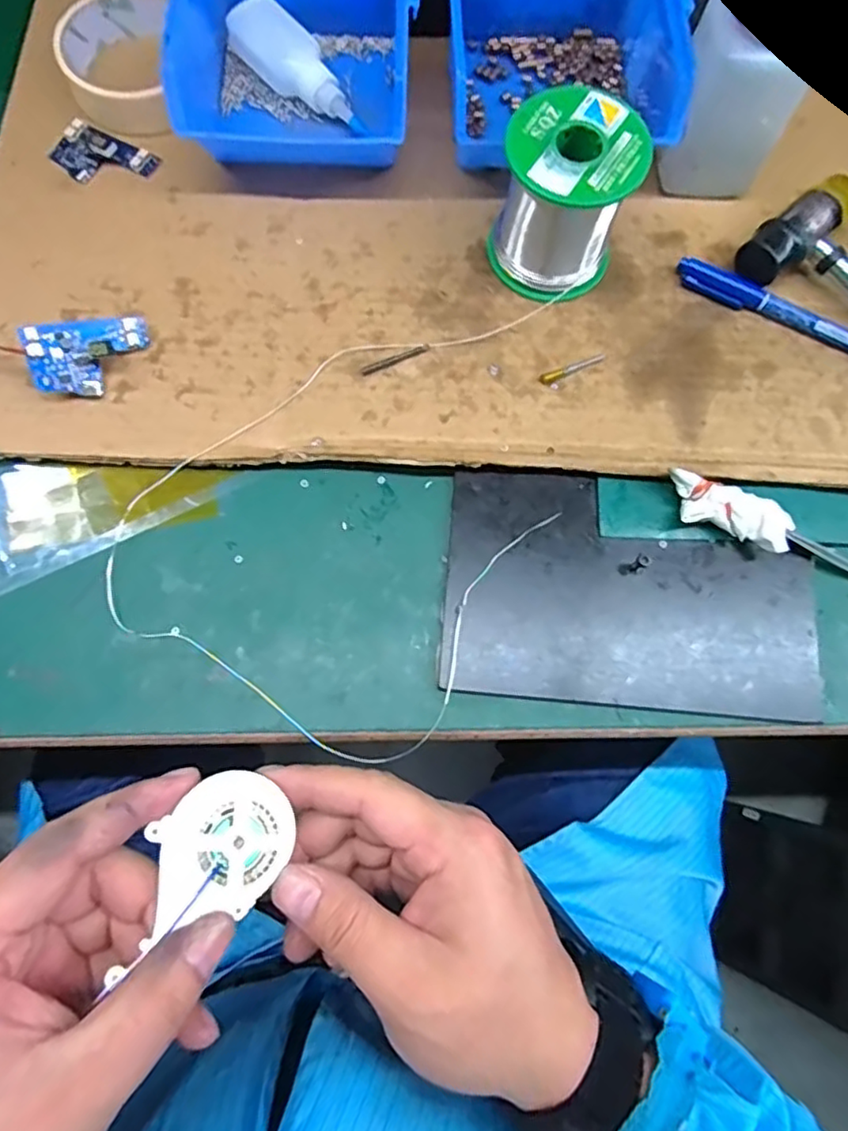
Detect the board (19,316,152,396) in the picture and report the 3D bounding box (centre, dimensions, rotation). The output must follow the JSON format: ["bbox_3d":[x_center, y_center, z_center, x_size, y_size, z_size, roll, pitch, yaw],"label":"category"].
[{"bbox_3d":[-0.171,-0.108,0.326,0.059,0.009,0.035,-20,109,-29],"label":"board"}]

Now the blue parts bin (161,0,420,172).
[{"bbox_3d":[-0.070,-0.293,0.359,0.129,0.063,0.131,-3,76,-2],"label":"blue parts bin"}]

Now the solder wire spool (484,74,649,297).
[{"bbox_3d":[0.073,-0.191,0.330,0.065,0.071,0.063,0,76,-2],"label":"solder wire spool"}]

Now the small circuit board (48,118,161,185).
[{"bbox_3d":[-0.190,-0.240,0.371,0.059,0.006,0.033,21,76,4],"label":"small circuit board"}]

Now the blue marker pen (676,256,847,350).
[{"bbox_3d":[0.209,-0.140,0.355,0.139,0.009,0.012,25,77,5],"label":"blue marker pen"}]

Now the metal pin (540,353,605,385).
[{"bbox_3d":[0.082,-0.108,0.344,0.040,0.004,0.007,-24,78,-7],"label":"metal pin"}]

